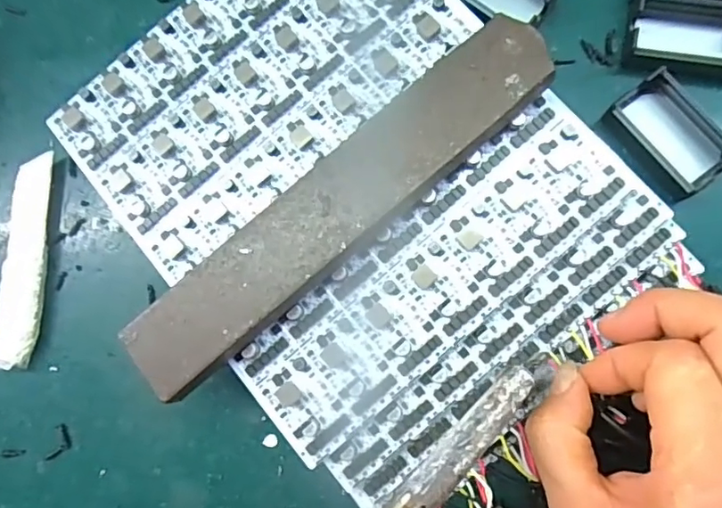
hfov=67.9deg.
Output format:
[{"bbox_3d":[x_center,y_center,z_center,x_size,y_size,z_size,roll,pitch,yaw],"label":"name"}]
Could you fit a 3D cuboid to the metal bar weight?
[{"bbox_3d":[-0.007,-0.019,0.216,0.196,0.025,0.037,-41,81,1],"label":"metal bar weight"}]

